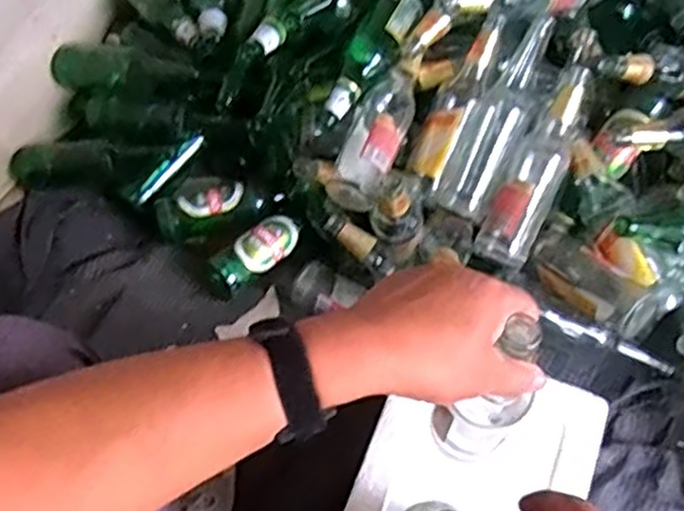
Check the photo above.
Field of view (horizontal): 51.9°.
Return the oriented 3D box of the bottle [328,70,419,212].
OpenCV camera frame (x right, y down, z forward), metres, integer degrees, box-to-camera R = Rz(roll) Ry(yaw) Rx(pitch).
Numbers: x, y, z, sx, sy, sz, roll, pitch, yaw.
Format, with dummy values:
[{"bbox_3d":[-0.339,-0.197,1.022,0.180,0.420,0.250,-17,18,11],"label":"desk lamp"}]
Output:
[{"bbox_3d":[0.046,-0.156,0.906,0.071,0.063,0.200,17,63,10],"label":"bottle"}]

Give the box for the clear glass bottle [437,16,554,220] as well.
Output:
[{"bbox_3d":[0.211,-0.183,0.920,0.070,0.070,0.282,27,96,15],"label":"clear glass bottle"}]

